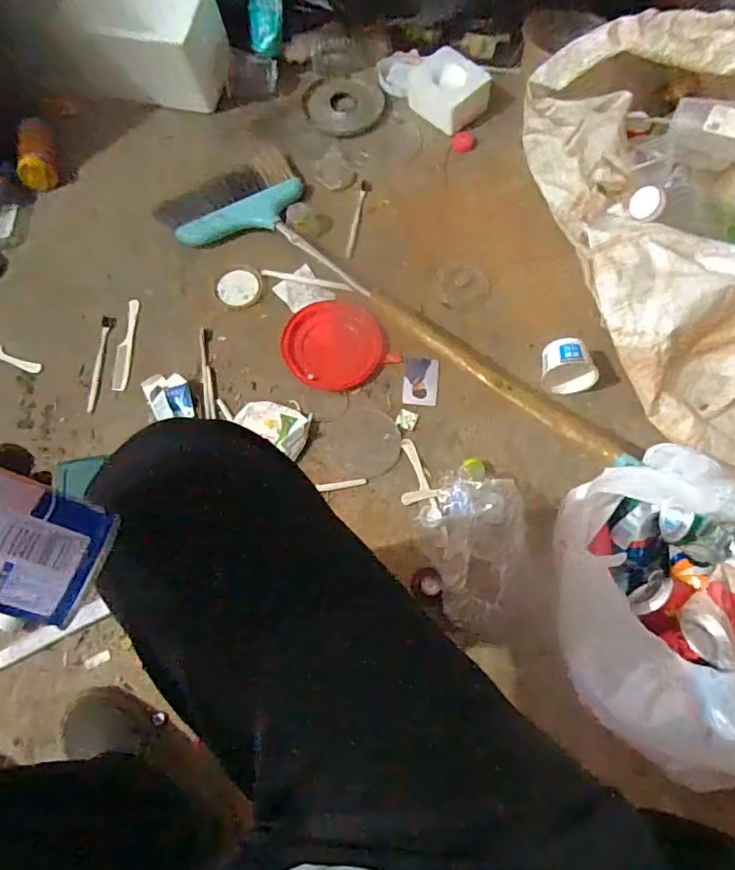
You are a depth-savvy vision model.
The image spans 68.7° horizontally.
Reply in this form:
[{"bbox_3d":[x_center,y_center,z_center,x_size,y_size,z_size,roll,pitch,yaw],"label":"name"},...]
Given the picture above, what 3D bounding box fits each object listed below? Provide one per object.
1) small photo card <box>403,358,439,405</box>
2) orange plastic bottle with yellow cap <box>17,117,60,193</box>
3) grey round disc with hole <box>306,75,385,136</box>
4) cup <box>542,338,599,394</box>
[{"bbox_3d":[0.083,-0.083,0.846,0.054,0.004,0.076,1,75,11],"label":"small photo card"},{"bbox_3d":[-0.555,-0.469,0.899,0.054,0.048,0.115,-8,71,0],"label":"orange plastic bottle with yellow cap"},{"bbox_3d":[-0.039,-0.594,0.970,0.135,0.012,0.130,-1,71,2],"label":"grey round disc with hole"},{"bbox_3d":[0.299,-0.099,0.818,0.071,0.072,0.073,-1,71,2],"label":"cup"}]

